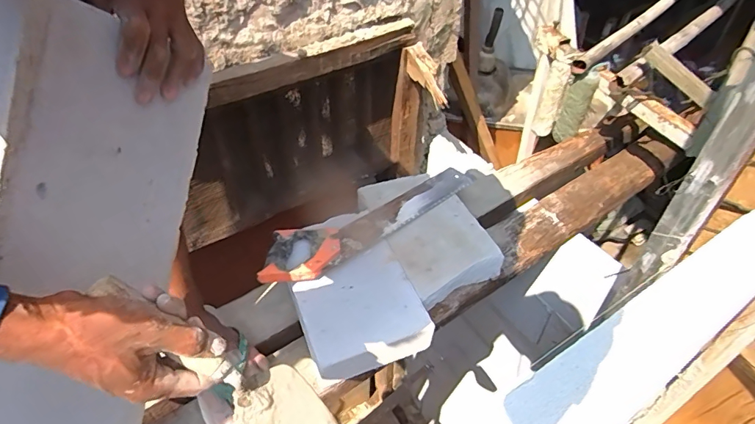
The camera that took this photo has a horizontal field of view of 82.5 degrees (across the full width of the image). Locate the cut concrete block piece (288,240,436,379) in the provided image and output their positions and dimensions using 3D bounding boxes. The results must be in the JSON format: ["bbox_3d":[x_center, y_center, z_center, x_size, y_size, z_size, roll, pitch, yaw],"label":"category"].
[{"bbox_3d":[-0.033,0.173,0.751,0.208,0.066,0.195,-20,46,-20],"label":"cut concrete block piece"}]

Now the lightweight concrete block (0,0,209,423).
[{"bbox_3d":[-0.331,0.096,0.449,0.087,0.582,0.215,16,7,18],"label":"lightweight concrete block"}]

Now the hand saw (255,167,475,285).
[{"bbox_3d":[-0.010,0.004,0.868,0.515,0.046,0.129,-31,50,-29],"label":"hand saw"}]

